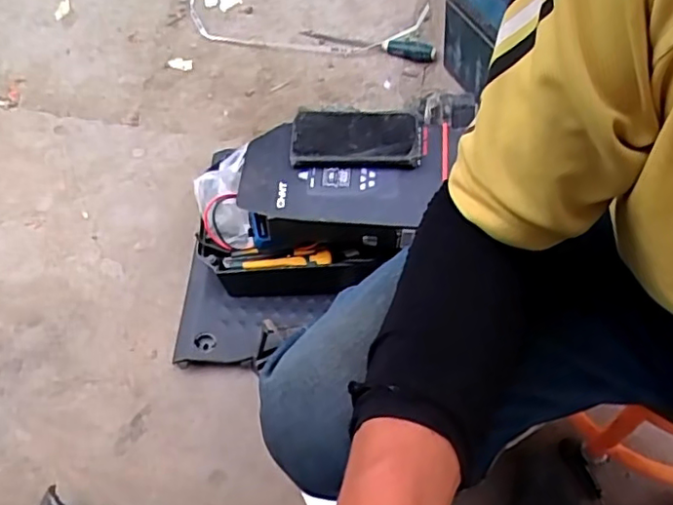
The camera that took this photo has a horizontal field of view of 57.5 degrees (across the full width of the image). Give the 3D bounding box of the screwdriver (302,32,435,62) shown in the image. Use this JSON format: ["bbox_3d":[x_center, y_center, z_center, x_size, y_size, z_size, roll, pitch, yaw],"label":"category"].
[{"bbox_3d":[0.062,-0.410,1.196,0.266,0.027,0.038,10,64,9],"label":"screwdriver"}]

